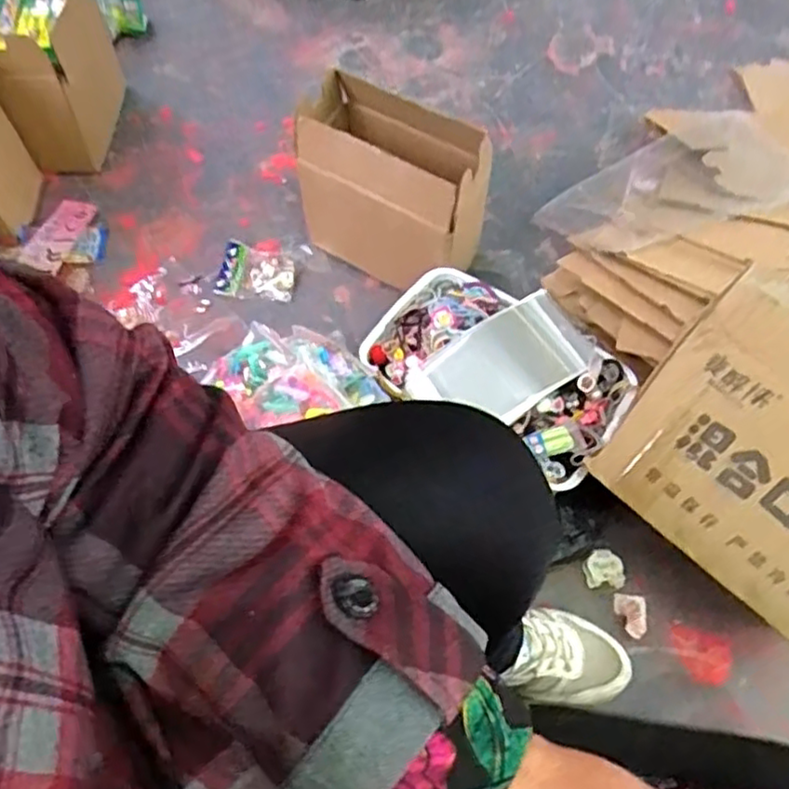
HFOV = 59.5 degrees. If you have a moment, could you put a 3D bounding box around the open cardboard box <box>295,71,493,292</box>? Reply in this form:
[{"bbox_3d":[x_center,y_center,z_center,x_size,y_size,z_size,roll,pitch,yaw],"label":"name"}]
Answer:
[{"bbox_3d":[-0.001,-0.260,0.907,0.245,0.215,0.127,30,64,15],"label":"open cardboard box"}]

